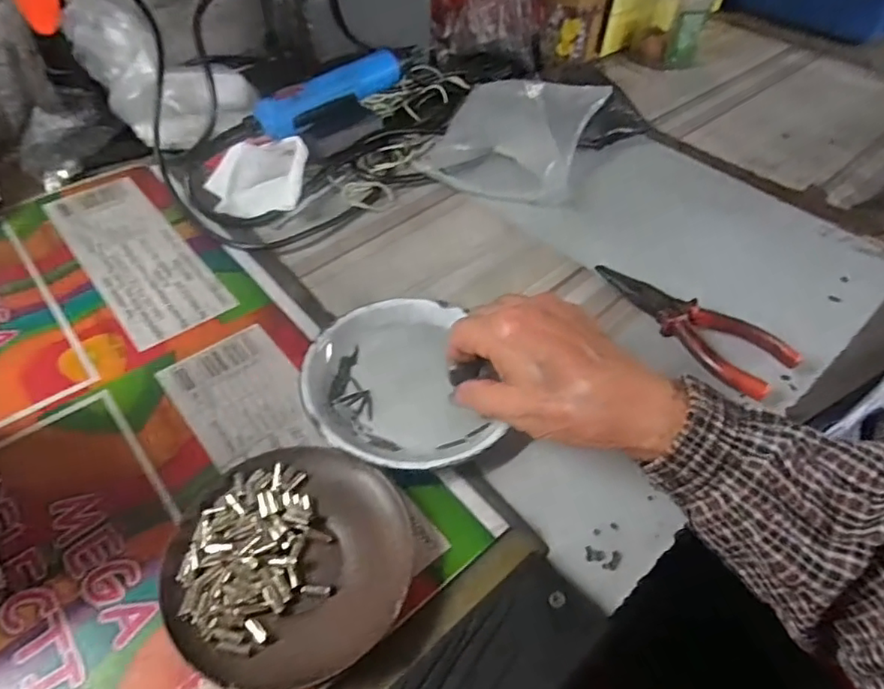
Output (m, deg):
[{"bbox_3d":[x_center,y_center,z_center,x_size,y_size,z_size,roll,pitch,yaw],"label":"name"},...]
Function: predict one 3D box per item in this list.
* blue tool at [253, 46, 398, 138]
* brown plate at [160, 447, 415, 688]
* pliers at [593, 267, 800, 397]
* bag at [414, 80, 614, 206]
[{"bbox_3d":[-0.098,-0.234,0.536,0.032,0.028,0.170,30,52,22],"label":"blue tool"},{"bbox_3d":[-0.073,0.105,0.285,0.111,0.018,0.112,2,47,-2],"label":"brown plate"},{"bbox_3d":[0.175,-0.018,0.414,0.048,0.020,0.143,-26,54,-25],"label":"pliers"},{"bbox_3d":[0.069,-0.197,0.549,0.132,0.046,0.166,20,49,14],"label":"bag"}]

